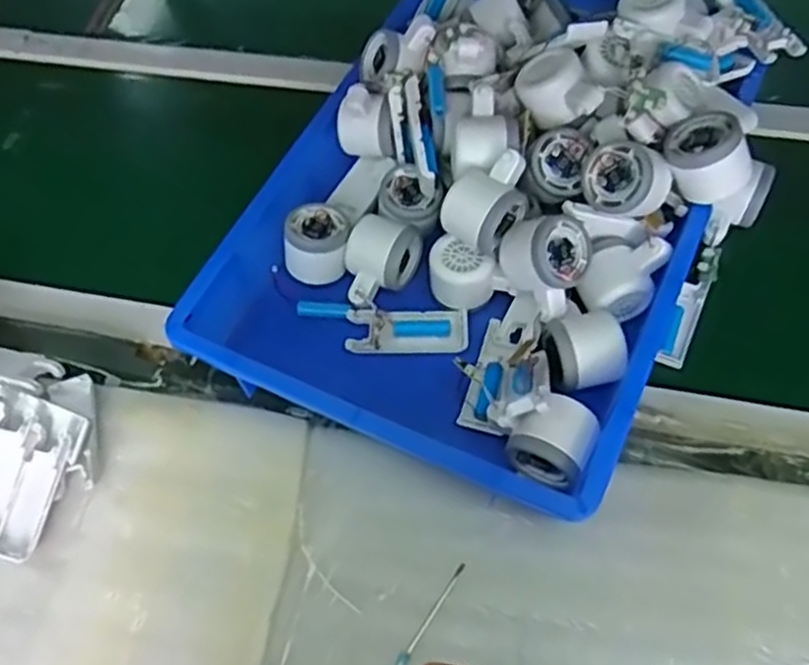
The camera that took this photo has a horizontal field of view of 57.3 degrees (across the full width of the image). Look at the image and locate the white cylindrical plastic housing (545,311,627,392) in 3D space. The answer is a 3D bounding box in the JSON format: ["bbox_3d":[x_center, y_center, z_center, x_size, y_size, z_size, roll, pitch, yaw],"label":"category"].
[{"bbox_3d":[0.146,0.017,0.599,0.058,0.048,0.059,-10,60,-2],"label":"white cylindrical plastic housing"}]

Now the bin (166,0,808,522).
[{"bbox_3d":[0.094,-0.141,0.657,0.382,0.128,0.517,21,64,15],"label":"bin"}]

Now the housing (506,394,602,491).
[{"bbox_3d":[0.112,0.084,0.561,0.057,0.059,0.052,27,66,18],"label":"housing"}]

